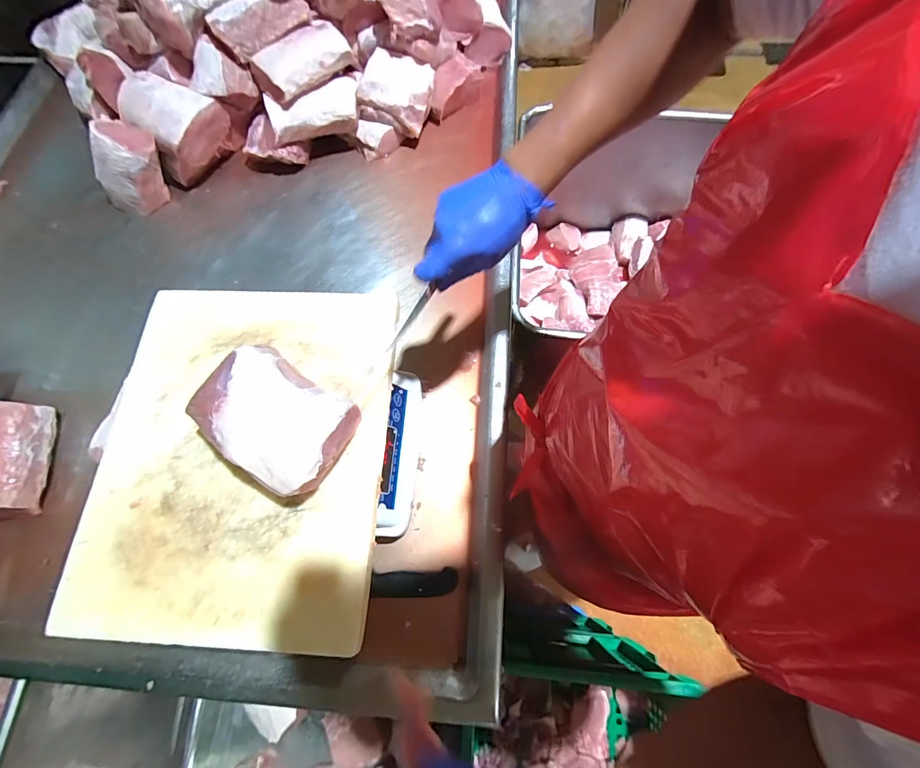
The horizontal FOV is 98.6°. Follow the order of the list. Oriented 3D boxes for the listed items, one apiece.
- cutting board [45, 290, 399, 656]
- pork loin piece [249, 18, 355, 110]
[{"bbox_3d":[-0.235,0.066,0.428,0.305,0.018,0.370,2,69,3],"label":"cutting board"},{"bbox_3d":[-0.303,-0.616,0.752,0.176,0.056,0.105,-39,72,-11],"label":"pork loin piece"}]

